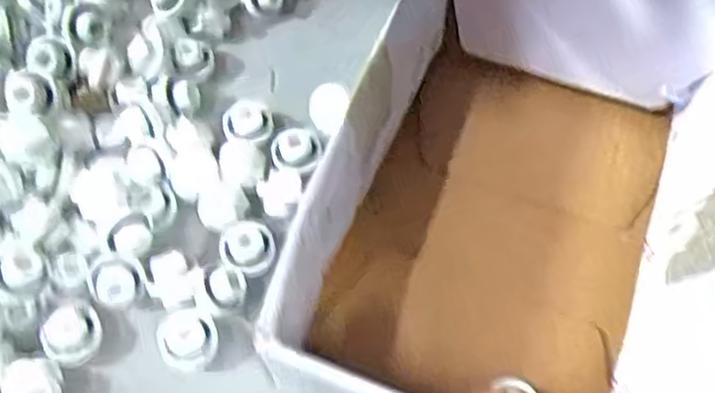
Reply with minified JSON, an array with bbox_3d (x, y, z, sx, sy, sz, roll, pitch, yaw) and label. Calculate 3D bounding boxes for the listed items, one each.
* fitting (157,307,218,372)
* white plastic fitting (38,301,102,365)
[{"bbox_3d":[-0.099,0.084,0.391,0.032,0.018,0.036,-15,65,-8],"label":"fitting"},{"bbox_3d":[-0.166,0.079,0.389,0.030,0.019,0.035,-17,65,-9],"label":"white plastic fitting"}]

